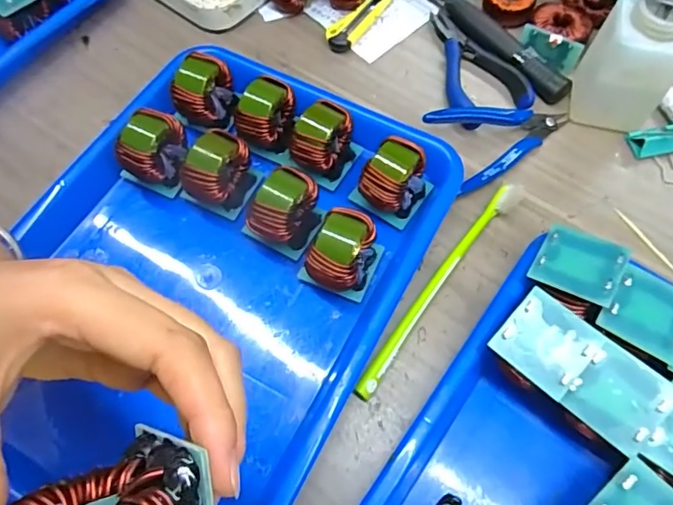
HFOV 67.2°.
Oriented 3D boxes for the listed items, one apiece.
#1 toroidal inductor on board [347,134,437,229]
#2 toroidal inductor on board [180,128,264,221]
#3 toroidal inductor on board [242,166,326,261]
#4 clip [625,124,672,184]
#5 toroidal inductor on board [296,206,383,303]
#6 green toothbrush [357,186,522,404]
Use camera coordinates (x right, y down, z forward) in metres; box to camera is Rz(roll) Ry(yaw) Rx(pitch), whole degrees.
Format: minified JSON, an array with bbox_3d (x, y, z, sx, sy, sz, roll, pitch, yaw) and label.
[{"bbox_3d":[0.039,-0.051,0.353,0.045,0.044,0.046,34,68,14],"label":"toroidal inductor on board"},{"bbox_3d":[-0.084,-0.056,0.359,0.044,0.042,0.049,31,67,13],"label":"toroidal inductor on board"},{"bbox_3d":[-0.036,-0.028,0.346,0.044,0.046,0.046,32,68,13],"label":"toroidal inductor on board"},{"bbox_3d":[0.253,-0.080,0.383,0.041,0.023,0.049,-14,65,-6],"label":"clip"},{"bbox_3d":[0.002,0.002,0.331,0.046,0.048,0.047,23,66,9],"label":"toroidal inductor on board"},{"bbox_3d":[0.072,0.020,0.346,0.015,0.015,0.189,36,70,16],"label":"green toothbrush"}]

